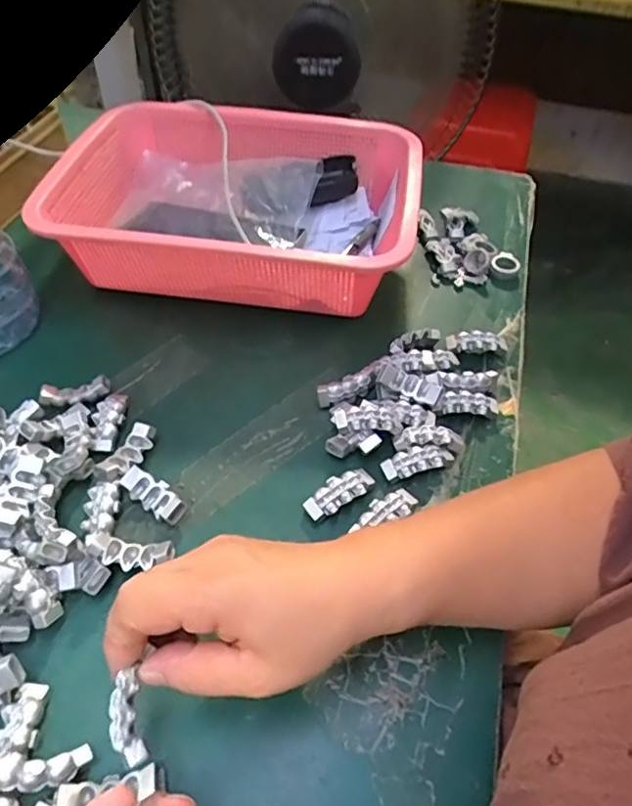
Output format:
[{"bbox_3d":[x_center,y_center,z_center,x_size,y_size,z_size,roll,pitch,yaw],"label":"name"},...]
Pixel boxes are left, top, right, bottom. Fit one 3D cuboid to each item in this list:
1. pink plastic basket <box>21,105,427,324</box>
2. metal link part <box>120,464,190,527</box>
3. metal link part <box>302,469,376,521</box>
[{"bbox_3d":[-0.065,-0.176,0.508,0.291,0.092,0.215,7,49,3],"label":"pink plastic basket"},{"bbox_3d":[-0.102,0.059,0.362,0.048,0.014,0.017,30,54,22],"label":"metal link part"},{"bbox_3d":[0.015,0.058,0.365,0.049,0.012,0.019,-24,54,-22],"label":"metal link part"}]

